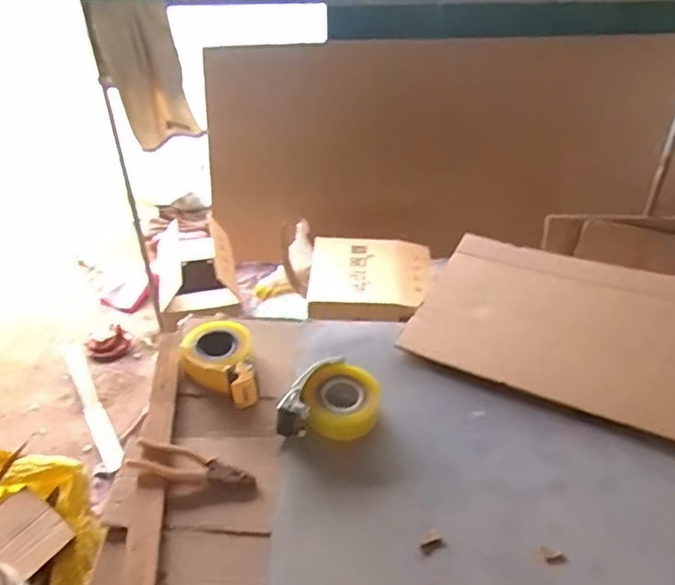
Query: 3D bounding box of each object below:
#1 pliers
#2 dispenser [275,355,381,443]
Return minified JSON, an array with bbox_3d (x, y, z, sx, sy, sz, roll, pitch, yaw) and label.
[{"bbox_3d":[-0.221,0.263,0.930,0.191,0.025,0.047,8,39,12],"label":"pliers"},{"bbox_3d":[-0.012,0.179,1.019,0.162,0.089,0.122,0,38,2],"label":"dispenser"}]

